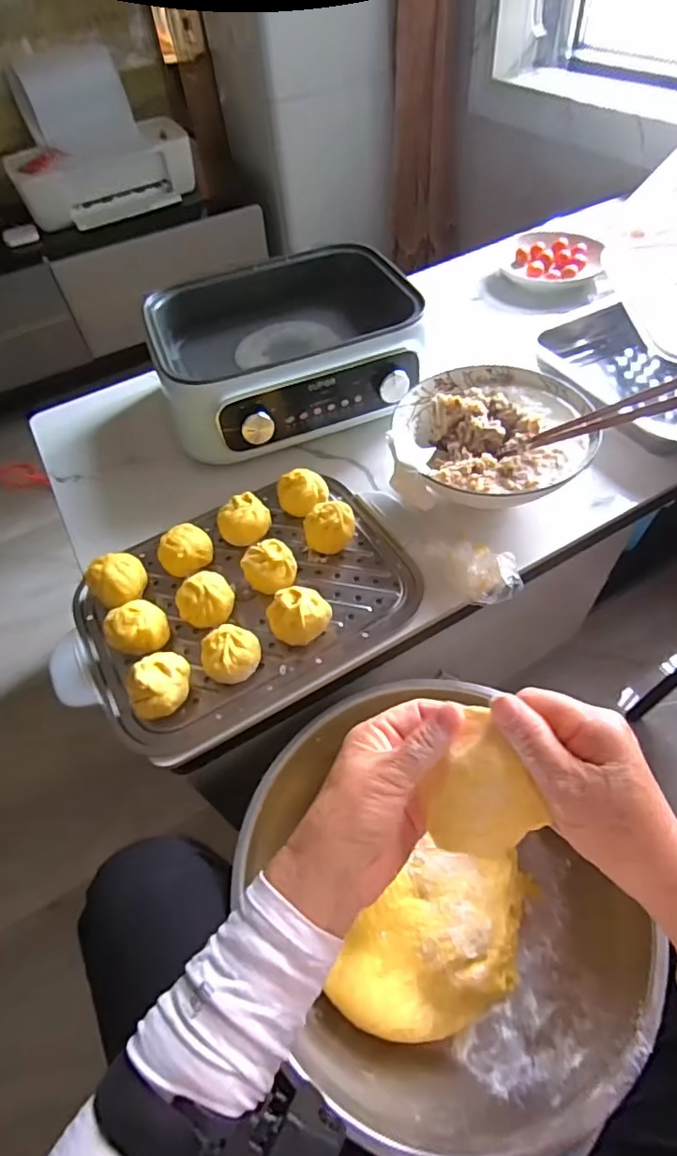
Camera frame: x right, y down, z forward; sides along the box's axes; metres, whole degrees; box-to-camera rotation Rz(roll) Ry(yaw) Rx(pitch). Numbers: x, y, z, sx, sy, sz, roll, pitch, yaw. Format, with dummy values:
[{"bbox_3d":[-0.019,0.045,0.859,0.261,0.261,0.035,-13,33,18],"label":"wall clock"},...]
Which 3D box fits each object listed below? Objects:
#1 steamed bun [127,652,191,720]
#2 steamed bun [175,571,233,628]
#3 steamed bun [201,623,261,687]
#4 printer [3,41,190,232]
[{"bbox_3d":[-0.150,0.094,0.463,0.053,0.053,0.042,-40,60,-22],"label":"steamed bun"},{"bbox_3d":[-0.124,0.025,0.516,0.051,0.046,0.046,-31,57,-16],"label":"steamed bun"},{"bbox_3d":[-0.092,0.071,0.478,0.048,0.043,0.043,-17,54,-7],"label":"steamed bun"},{"bbox_3d":[-0.591,-1.062,1.297,0.405,0.275,0.254,-23,55,-11],"label":"printer"}]

